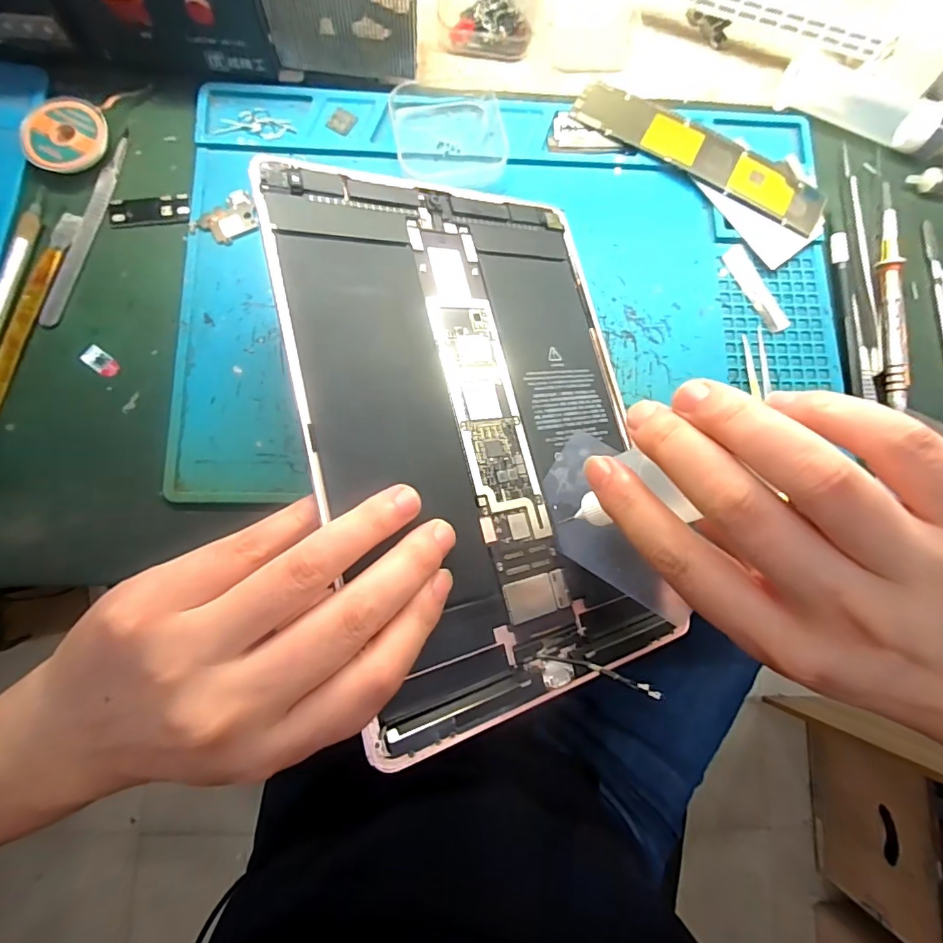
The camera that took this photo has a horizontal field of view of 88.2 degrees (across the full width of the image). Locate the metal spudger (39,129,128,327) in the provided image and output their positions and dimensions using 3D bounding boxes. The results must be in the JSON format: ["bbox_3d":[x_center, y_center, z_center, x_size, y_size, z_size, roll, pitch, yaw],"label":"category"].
[{"bbox_3d":[-0.213,-0.137,0.270,0.011,0.004,0.120,15,81,-1],"label":"metal spudger"}]

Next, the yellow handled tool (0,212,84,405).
[{"bbox_3d":[-0.236,-0.085,0.258,0.010,0.004,0.119,15,81,-1],"label":"yellow handled tool"}]

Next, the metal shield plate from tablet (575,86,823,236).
[{"bbox_3d":[0.142,-0.196,0.301,0.163,0.004,0.034,27,81,1],"label":"metal shield plate from tablet"}]

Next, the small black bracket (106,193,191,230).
[{"bbox_3d":[-0.182,-0.148,0.276,0.044,0.004,0.016,-8,82,-5],"label":"small black bracket"}]

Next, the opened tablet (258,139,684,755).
[{"bbox_3d":[0.009,-0.024,0.230,0.169,0.006,0.245,-8,80,-30],"label":"opened tablet"}]

